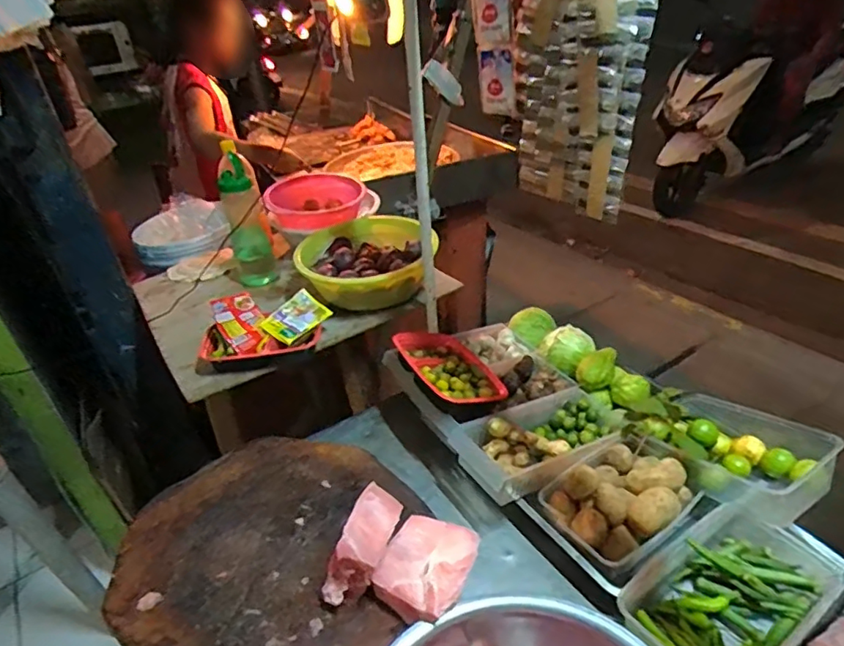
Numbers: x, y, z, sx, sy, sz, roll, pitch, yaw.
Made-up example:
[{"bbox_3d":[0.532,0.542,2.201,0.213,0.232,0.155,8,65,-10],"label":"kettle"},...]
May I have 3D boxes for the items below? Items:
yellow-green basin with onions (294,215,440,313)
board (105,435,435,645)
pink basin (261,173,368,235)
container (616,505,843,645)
[{"bbox_3d":[-0.117,-0.129,1.210,0.286,0.090,0.260,-14,35,-10],"label":"yellow-green basin with onions"},{"bbox_3d":[-0.200,0.329,0.793,0.408,0.086,0.394,13,39,26],"label":"board"},{"bbox_3d":[-0.256,-0.303,1.390,0.233,0.067,0.248,-7,35,0],"label":"pink basin"},{"bbox_3d":[0.388,0.360,0.725,0.271,0.065,0.161,-26,39,-26],"label":"container"}]

